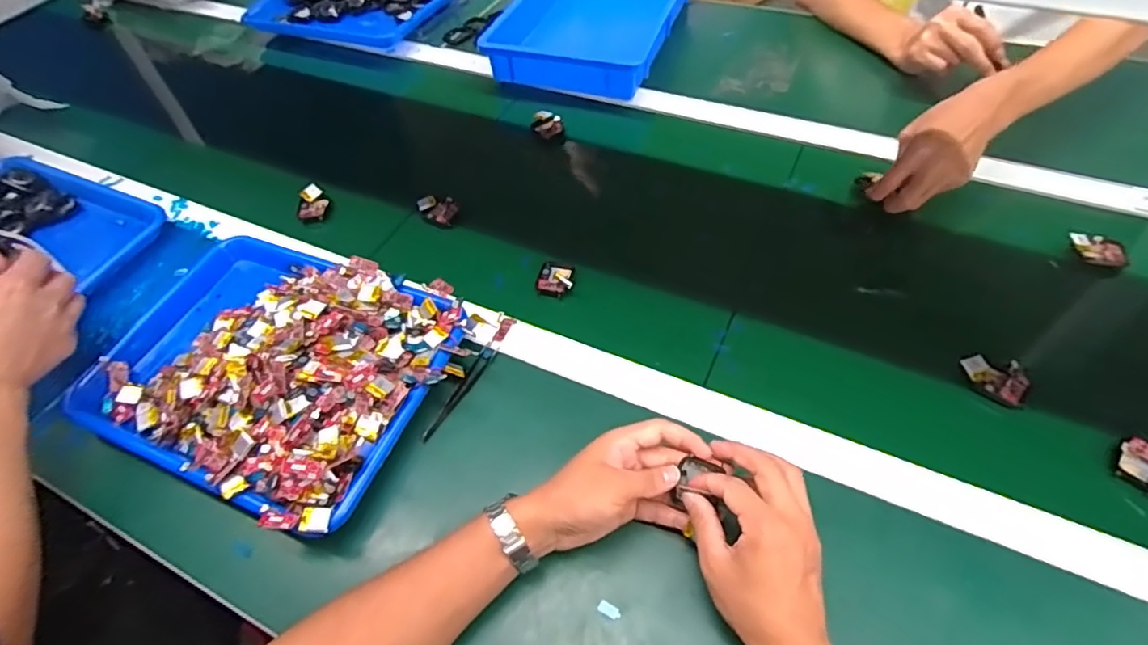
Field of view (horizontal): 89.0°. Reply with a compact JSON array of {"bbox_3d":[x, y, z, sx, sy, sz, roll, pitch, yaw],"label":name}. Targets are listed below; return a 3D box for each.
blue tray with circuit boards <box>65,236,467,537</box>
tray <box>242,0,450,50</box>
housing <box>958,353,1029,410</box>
[{"bbox_3d":[-0.298,0.032,0.579,0.338,0.071,0.262,19,58,18],"label":"blue tray with circuit boards"},{"bbox_3d":[-0.392,-0.578,1.048,0.332,0.041,0.233,16,57,16],"label":"tray"},{"bbox_3d":[0.381,0.050,0.531,0.054,0.018,0.036,23,59,20],"label":"housing"}]

